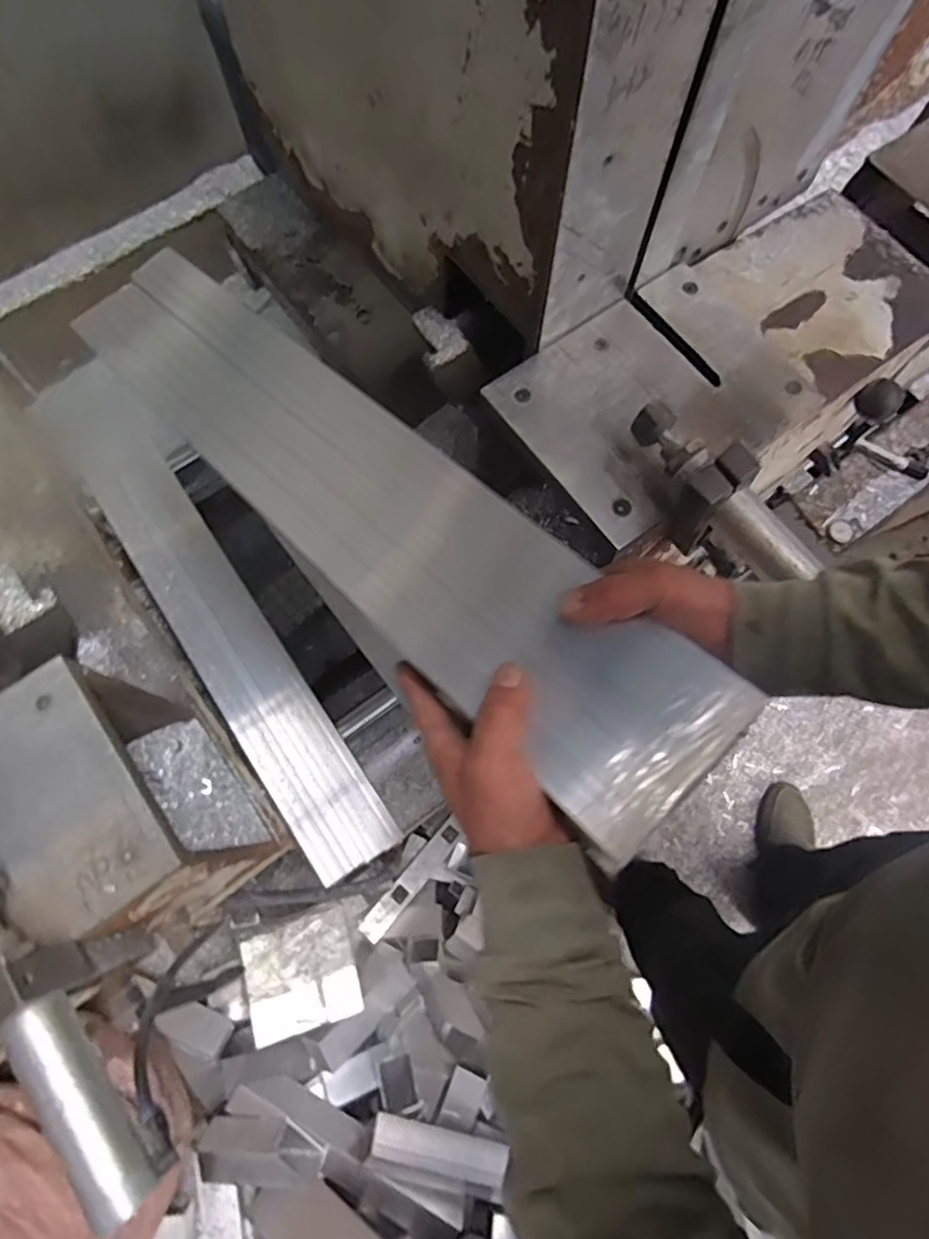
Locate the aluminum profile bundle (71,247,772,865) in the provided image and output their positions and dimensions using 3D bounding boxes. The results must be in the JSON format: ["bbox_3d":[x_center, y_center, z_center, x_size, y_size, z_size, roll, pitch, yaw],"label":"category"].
[{"bbox_3d":[-0.104,-0.118,0.513,0.127,0.018,0.692,-43,64,-11],"label":"aluminum profile bundle"}]

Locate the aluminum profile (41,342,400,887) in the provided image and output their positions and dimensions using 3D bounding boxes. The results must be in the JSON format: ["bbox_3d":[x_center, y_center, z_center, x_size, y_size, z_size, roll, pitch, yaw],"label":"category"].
[{"bbox_3d":[-0.329,-0.032,0.833,0.106,0.015,0.758,-34,77,-10],"label":"aluminum profile"}]

